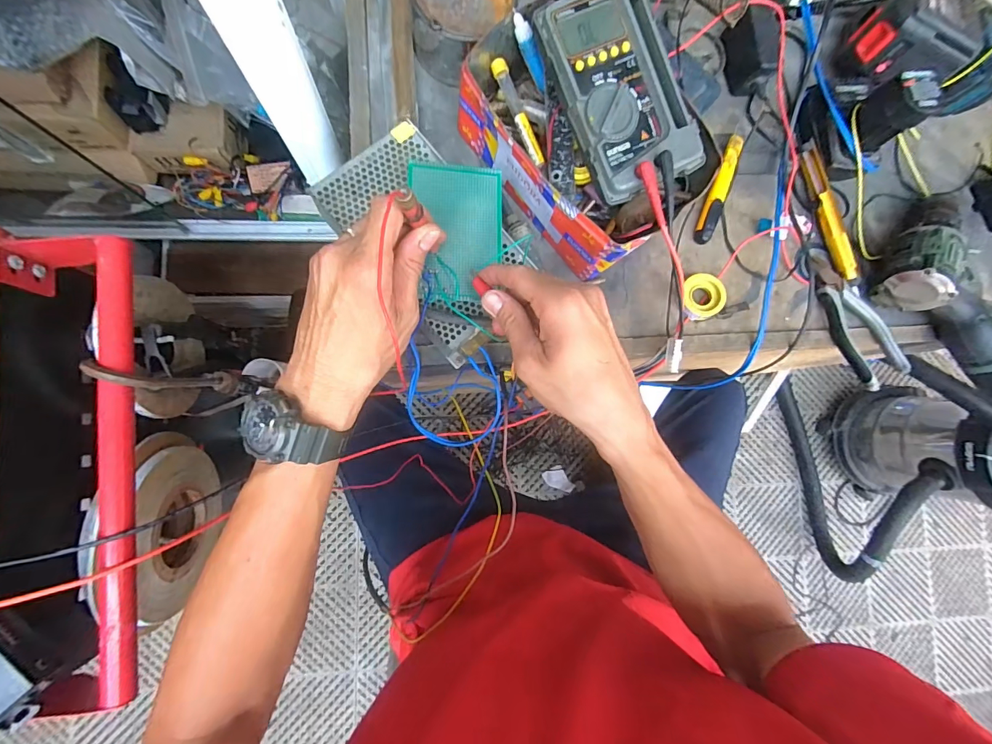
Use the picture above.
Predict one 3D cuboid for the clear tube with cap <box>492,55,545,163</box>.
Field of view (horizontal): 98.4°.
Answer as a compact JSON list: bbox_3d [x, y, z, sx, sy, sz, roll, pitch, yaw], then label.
[{"bbox_3d":[0.023,-0.250,0.415,0.016,0.015,0.103,-24,89,-9],"label":"clear tube with cap"}]

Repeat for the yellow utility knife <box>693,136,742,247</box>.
[{"bbox_3d":[0.247,-0.202,0.473,0.017,0.015,0.124,21,83,-6],"label":"yellow utility knife"}]

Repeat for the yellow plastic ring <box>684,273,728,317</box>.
[{"bbox_3d":[0.221,-0.083,0.457,0.044,0.015,0.047,1,86,-8],"label":"yellow plastic ring"}]

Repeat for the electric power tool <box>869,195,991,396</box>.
[{"bbox_3d":[0.532,-0.094,0.471,0.199,0.060,0.142,40,82,-3],"label":"electric power tool"}]

